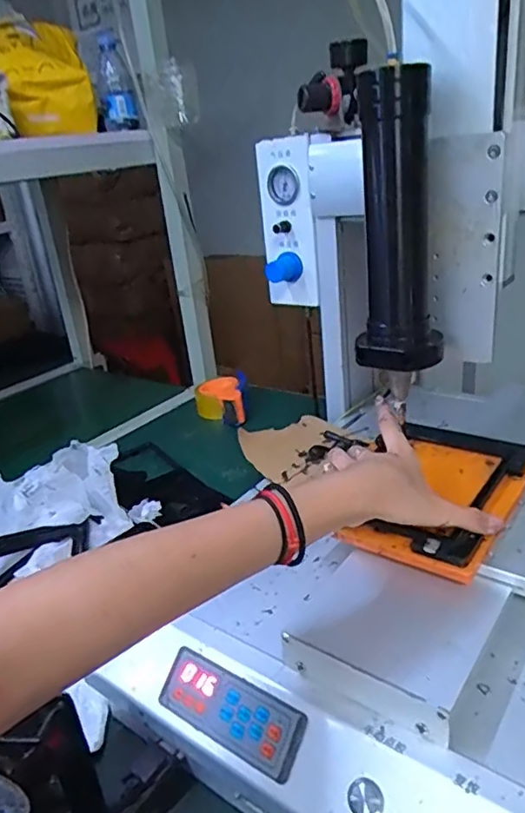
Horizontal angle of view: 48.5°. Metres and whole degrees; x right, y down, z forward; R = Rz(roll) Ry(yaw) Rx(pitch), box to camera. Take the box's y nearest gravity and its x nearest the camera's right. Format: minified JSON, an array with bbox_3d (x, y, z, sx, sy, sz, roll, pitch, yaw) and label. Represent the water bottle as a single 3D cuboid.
[{"bbox_3d":[-0.273,-0.569,1.031,0.068,0.174,0.061,-3,57,9],"label":"water bottle"}]

